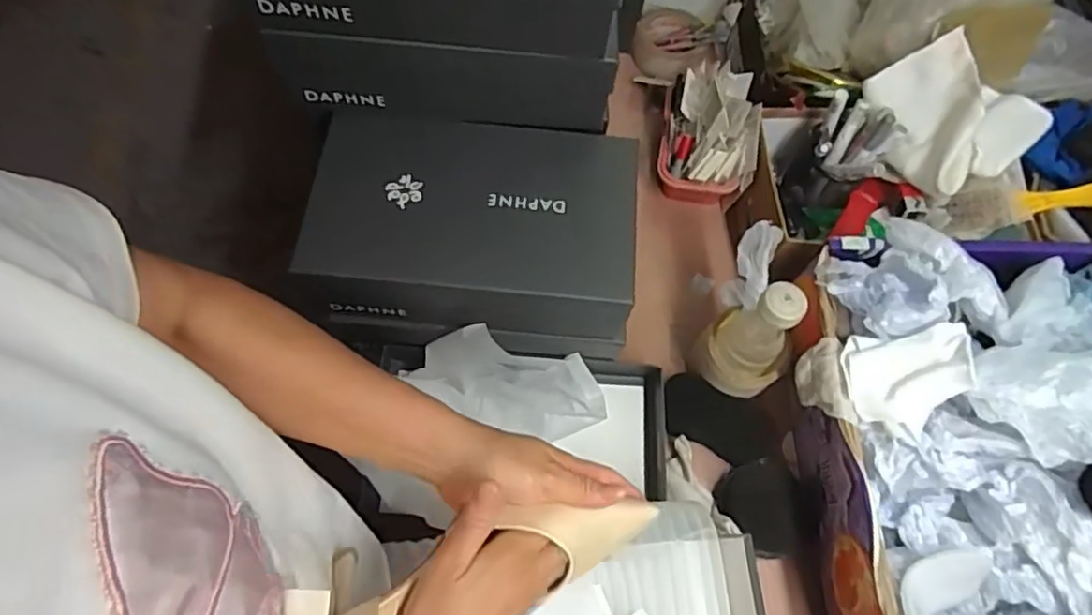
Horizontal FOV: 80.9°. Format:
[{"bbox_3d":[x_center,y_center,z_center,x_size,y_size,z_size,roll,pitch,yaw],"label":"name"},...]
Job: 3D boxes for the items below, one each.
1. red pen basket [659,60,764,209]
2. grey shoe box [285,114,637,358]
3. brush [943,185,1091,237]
[{"bbox_3d":[0.202,-0.224,0.803,0.110,0.102,0.173,10,66,1],"label":"red pen basket"},{"bbox_3d":[-0.067,-0.071,0.631,0.285,0.126,0.174,3,66,-2],"label":"grey shoe box"},{"bbox_3d":[0.553,-0.126,0.699,0.203,0.046,0.052,-9,63,27],"label":"brush"}]

